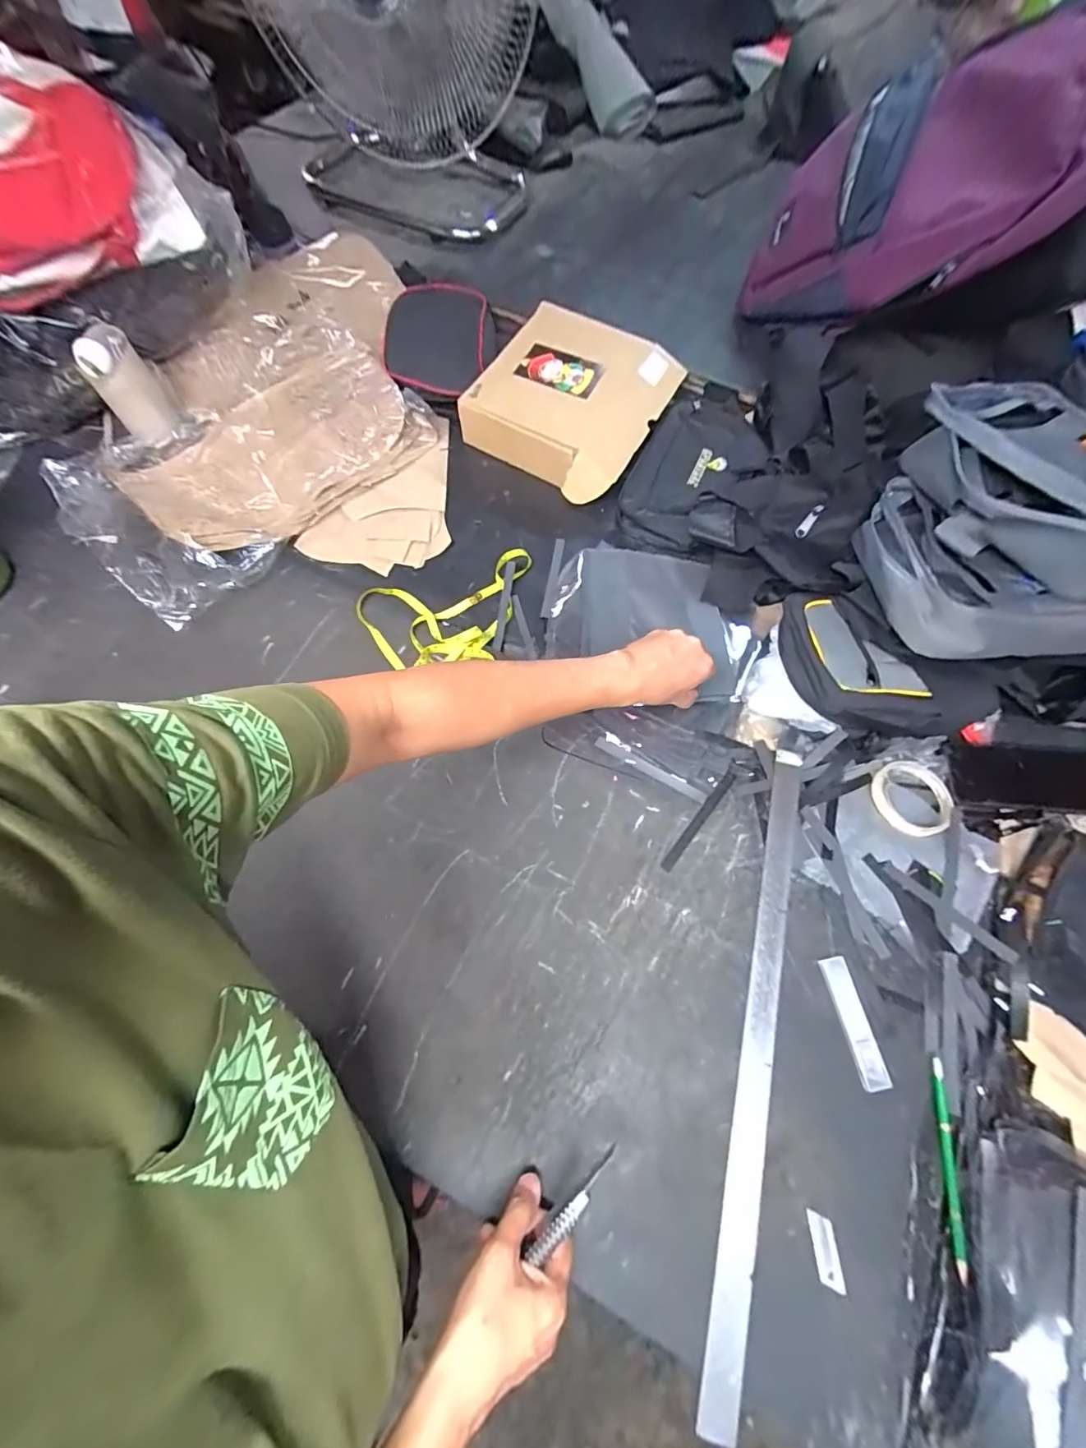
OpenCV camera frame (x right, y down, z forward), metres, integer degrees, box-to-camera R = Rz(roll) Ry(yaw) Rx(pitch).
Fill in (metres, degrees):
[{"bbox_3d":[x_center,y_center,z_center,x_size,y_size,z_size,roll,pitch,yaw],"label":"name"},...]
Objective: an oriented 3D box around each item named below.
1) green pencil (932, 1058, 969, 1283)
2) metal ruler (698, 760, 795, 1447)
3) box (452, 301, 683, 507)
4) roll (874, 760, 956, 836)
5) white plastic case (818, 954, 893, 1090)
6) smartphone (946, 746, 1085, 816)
[{"bbox_3d":[0.365,0.394,0.459,0.012,0.011,0.157,8,67,2],"label":"green pencil"},{"bbox_3d":[0.210,0.298,0.492,0.033,0.011,0.562,15,68,5],"label":"metal ruler"},{"bbox_3d":[0.039,-0.503,0.781,0.268,0.069,0.279,27,69,9],"label":"box"},{"bbox_3d":[0.423,0.084,0.584,0.092,0.011,0.086,0,67,-1],"label":"roll"},{"bbox_3d":[0.303,0.288,0.492,0.028,0.006,0.112,-10,68,-6],"label":"white plastic case"},{"bbox_3d":[0.562,0.066,0.590,0.166,0.008,0.075,3,67,0],"label":"smartphone"}]

